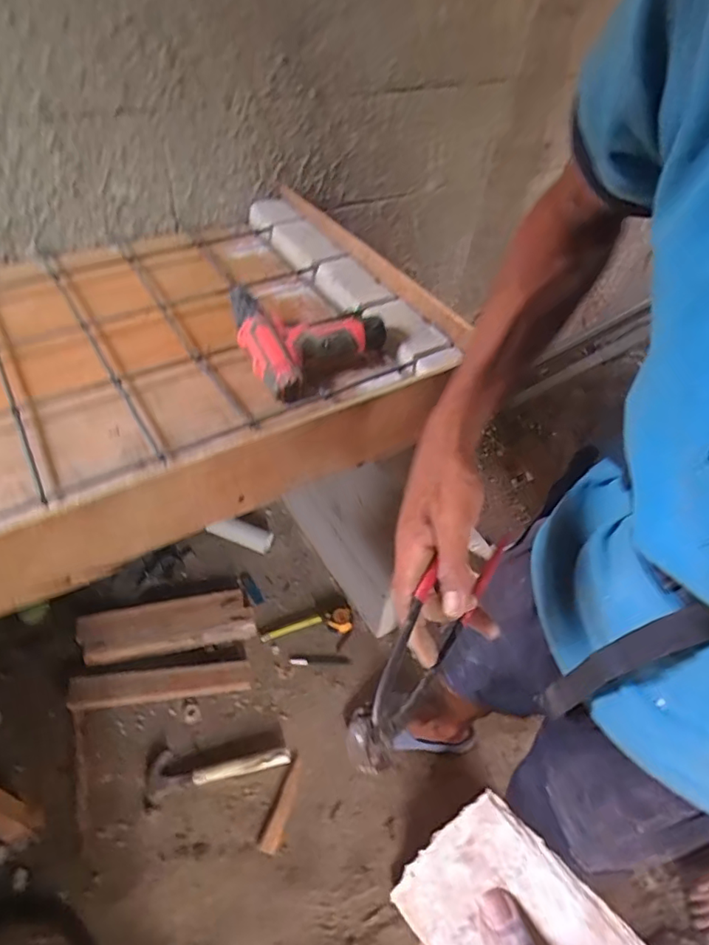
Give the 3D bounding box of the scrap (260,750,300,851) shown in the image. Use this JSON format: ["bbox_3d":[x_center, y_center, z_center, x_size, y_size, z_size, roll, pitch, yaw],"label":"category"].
[{"bbox_3d":[-0.141,0.666,1.094,0.037,0.009,0.173,17,55,12],"label":"scrap"}]

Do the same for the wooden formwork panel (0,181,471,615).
[{"bbox_3d":[-0.309,-0.182,0.760,0.800,0.111,0.620,-23,54,-23],"label":"wooden formwork panel"}]

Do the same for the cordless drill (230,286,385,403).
[{"bbox_3d":[-0.060,-0.191,0.744,0.188,0.053,0.178,-20,53,-21],"label":"cordless drill"}]

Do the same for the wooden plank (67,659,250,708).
[{"bbox_3d":[-0.423,0.465,1.201,0.367,0.055,0.061,-4,49,-10],"label":"wooden plank"}]

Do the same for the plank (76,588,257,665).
[{"bbox_3d":[-0.441,0.366,1.291,0.392,0.038,0.130,-9,50,-14],"label":"plank"}]

